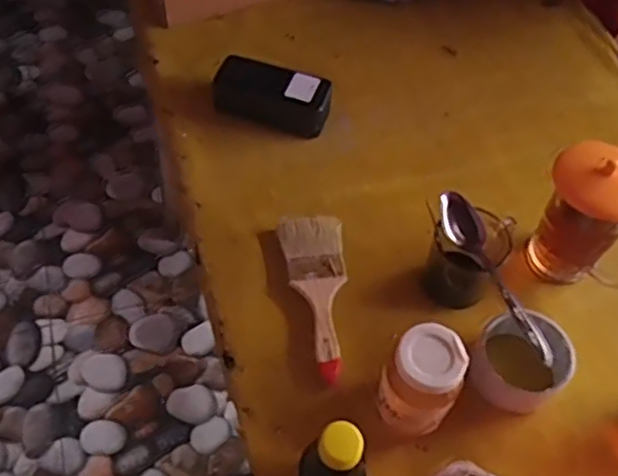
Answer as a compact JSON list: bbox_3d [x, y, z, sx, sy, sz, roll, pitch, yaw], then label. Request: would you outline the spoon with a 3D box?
[{"bbox_3d":[0.160,0.032,0.584,0.033,0.023,0.169,-18,59,-13],"label":"spoon"}]

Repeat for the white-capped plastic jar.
[{"bbox_3d":[0.092,0.124,0.560,0.057,0.116,0.062,1,57,-1],"label":"white-capped plastic jar"}]

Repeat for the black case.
[{"bbox_3d":[-0.044,-0.166,0.778,0.132,0.044,0.061,17,58,9],"label":"black case"}]

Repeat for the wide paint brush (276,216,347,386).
[{"bbox_3d":[0.006,0.055,0.659,0.063,0.019,0.174,-2,57,-3],"label":"wide paint brush"}]

